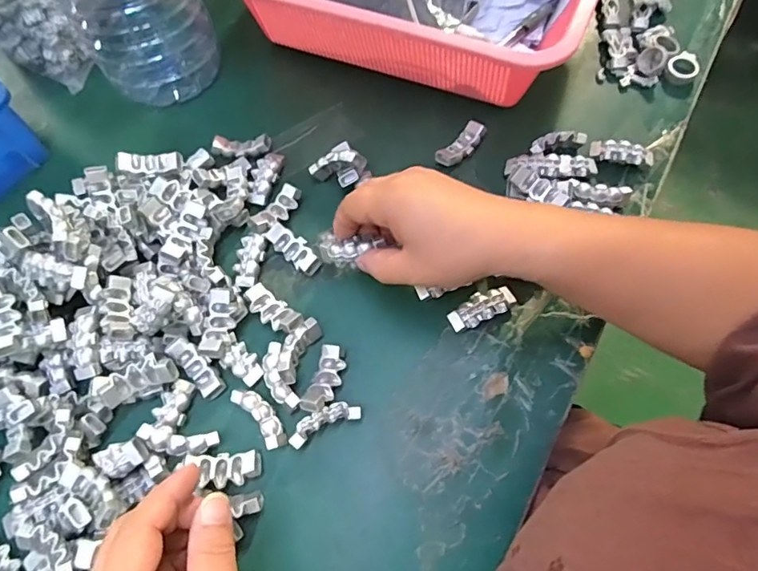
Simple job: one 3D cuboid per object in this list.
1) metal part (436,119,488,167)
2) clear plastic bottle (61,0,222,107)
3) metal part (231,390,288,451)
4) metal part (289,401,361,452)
[{"bbox_3d":[0.067,-0.115,0.407,0.018,0.012,0.048,42,73,18],"label":"metal part"},{"bbox_3d":[-0.196,-0.220,0.424,0.099,0.099,0.081,-36,70,-14],"label":"clear plastic bottle"},{"bbox_3d":[-0.076,0.085,0.324,0.016,0.012,0.047,-39,70,-15],"label":"metal part"},{"bbox_3d":[-0.035,0.088,0.321,0.047,0.013,0.016,-24,67,-9],"label":"metal part"}]

